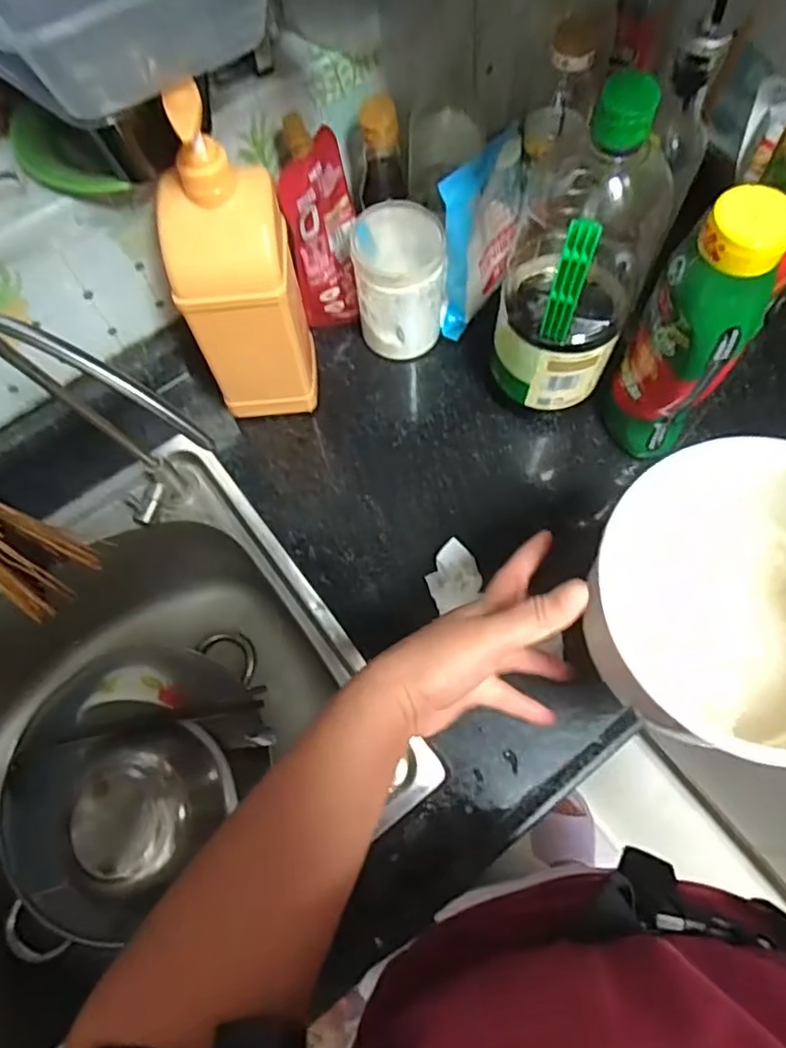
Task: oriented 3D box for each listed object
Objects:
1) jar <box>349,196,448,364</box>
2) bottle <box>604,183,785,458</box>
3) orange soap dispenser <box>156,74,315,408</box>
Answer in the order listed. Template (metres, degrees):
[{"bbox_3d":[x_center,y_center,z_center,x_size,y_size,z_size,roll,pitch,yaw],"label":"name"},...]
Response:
[{"bbox_3d":[0.006,-0.234,0.613,0.081,0.122,0.094,-9,68,-1],"label":"jar"},{"bbox_3d":[0.226,-0.136,0.497,0.074,0.244,0.057,24,71,11],"label":"bottle"},{"bbox_3d":[-0.123,-0.189,0.512,0.088,0.284,0.069,-7,68,0],"label":"orange soap dispenser"}]

